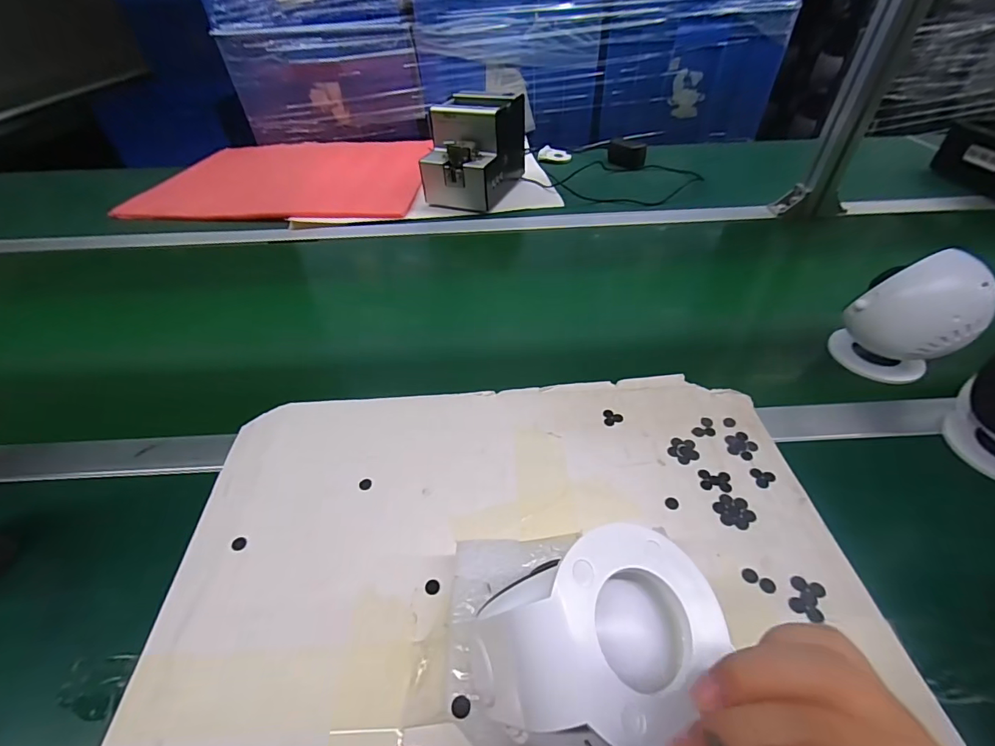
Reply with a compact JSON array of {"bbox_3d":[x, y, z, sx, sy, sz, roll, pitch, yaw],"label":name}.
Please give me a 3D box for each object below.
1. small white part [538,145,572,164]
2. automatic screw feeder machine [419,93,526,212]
[{"bbox_3d":[0.124,-0.471,0.936,0.070,0.020,0.040,6,45,8],"label":"small white part"},{"bbox_3d":[-0.041,-0.397,0.778,0.125,0.147,0.173,15,47,17],"label":"automatic screw feeder machine"}]

